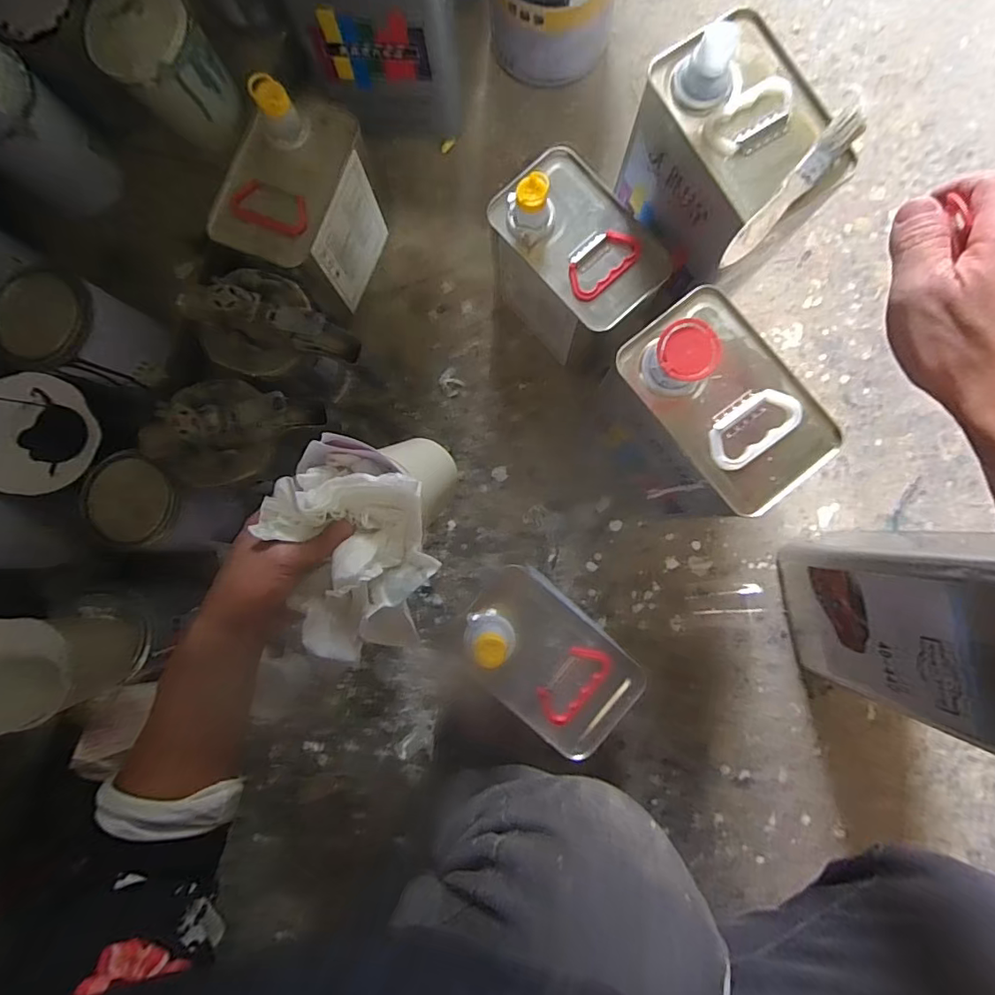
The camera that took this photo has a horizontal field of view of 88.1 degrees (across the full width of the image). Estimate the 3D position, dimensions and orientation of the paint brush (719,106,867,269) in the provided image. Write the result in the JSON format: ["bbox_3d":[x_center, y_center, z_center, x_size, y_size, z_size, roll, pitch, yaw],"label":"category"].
[{"bbox_3d":[0.231,-0.242,0.403,0.022,0.012,0.150,42,89,4],"label":"paint brush"}]

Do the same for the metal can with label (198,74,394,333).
[{"bbox_3d":[-0.215,-0.323,0.589,0.105,0.202,0.174,22,88,3],"label":"metal can with label"}]

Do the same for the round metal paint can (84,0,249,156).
[{"bbox_3d":[-0.355,-0.468,0.569,0.102,0.126,0.104,0,87,2],"label":"round metal paint can"}]

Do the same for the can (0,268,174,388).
[{"bbox_3d":[-0.437,-0.174,0.551,0.088,0.123,0.093,0,87,2],"label":"can"}]

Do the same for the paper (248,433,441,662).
[{"bbox_3d":[-0.105,0.035,0.375,0.115,0.044,0.155,-11,86,3],"label":"paper"}]

